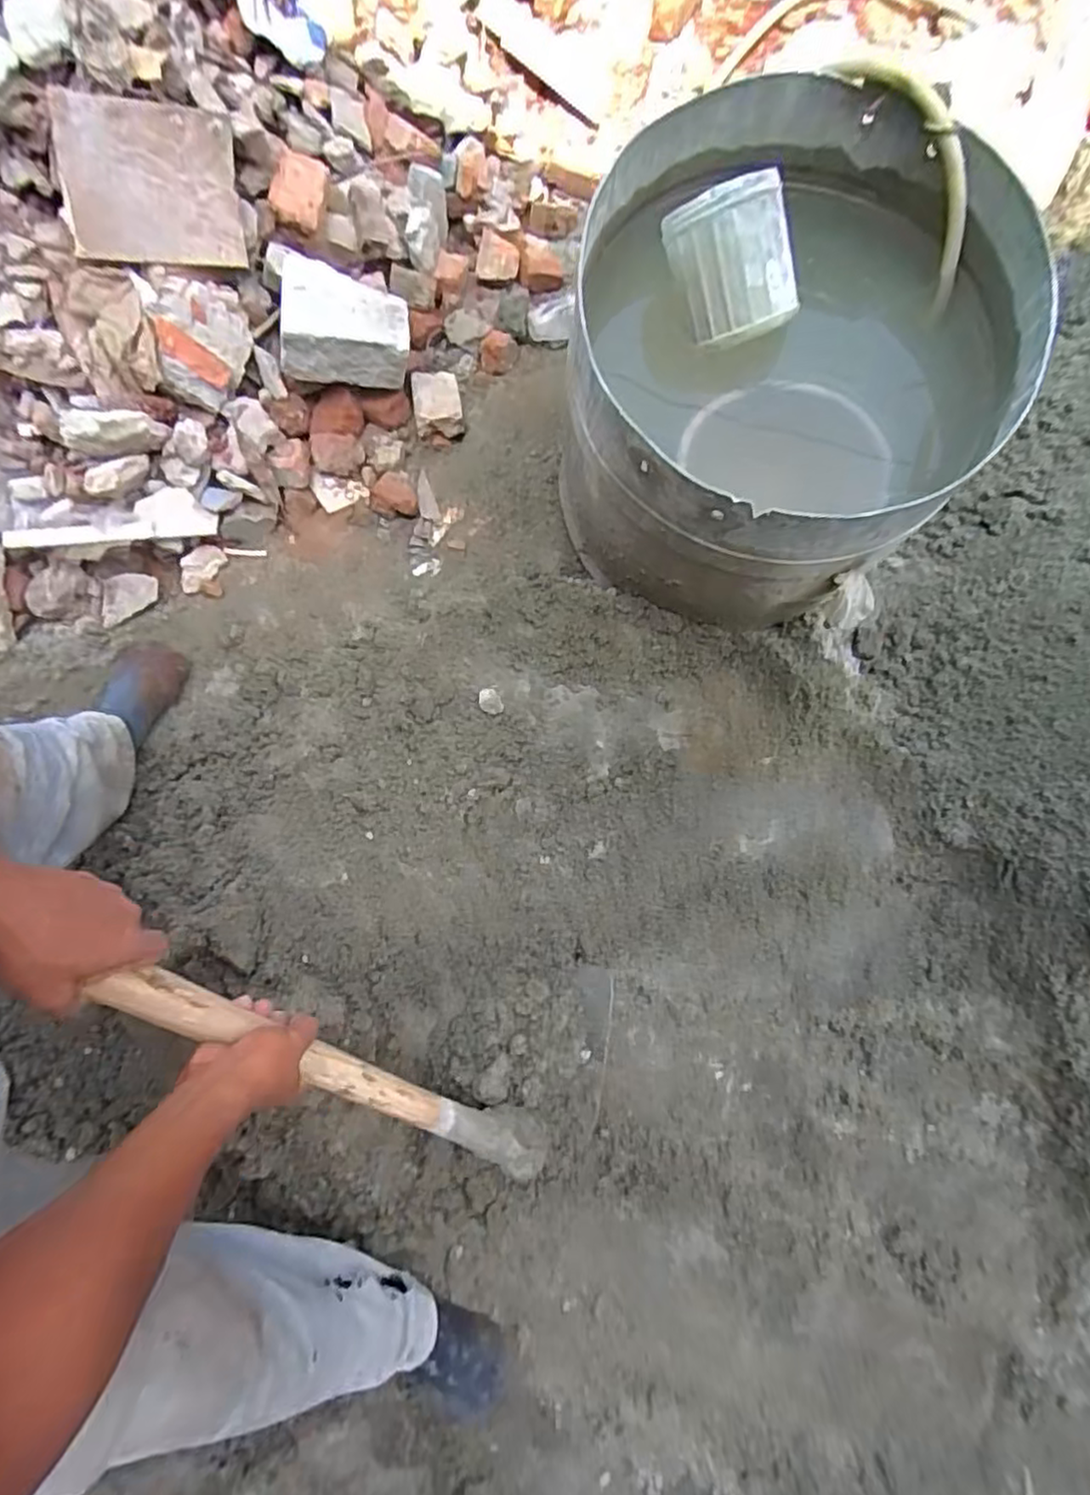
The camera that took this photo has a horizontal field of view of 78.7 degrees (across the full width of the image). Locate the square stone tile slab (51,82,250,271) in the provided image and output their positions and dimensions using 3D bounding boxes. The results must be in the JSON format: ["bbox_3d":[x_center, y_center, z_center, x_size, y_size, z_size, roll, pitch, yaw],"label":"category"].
[{"bbox_3d":[-0.584,-0.836,0.990,0.233,0.029,0.199,-8,111,-19],"label":"square stone tile slab"}]

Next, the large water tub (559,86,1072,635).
[{"bbox_3d":[0.312,-0.524,0.943,0.615,0.429,0.590,0,75,0],"label":"large water tub"}]

